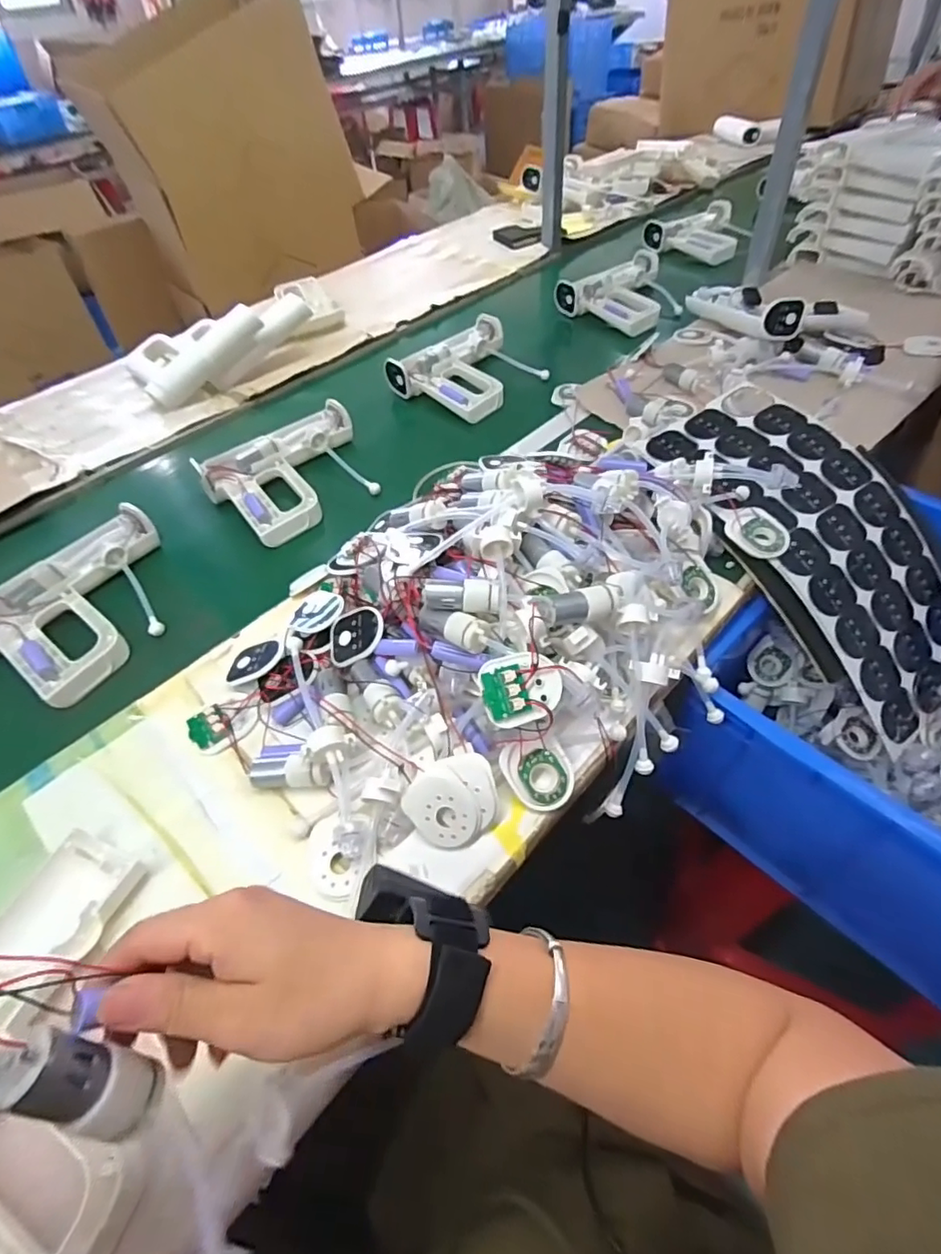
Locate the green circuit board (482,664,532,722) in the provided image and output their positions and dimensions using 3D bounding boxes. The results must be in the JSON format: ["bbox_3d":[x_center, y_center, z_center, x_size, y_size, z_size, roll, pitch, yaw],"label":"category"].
[{"bbox_3d":[0.025,0.047,0.415,0.031,0.004,0.034,-17,84,0],"label":"green circuit board"}]

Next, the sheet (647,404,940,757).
[{"bbox_3d":[0.367,-0.084,0.615,0.198,0.093,0.401,-28,82,-20],"label":"sheet"}]

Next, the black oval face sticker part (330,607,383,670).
[{"bbox_3d":[-0.103,0.009,0.511,0.057,0.006,0.054,0,71,34],"label":"black oval face sticker part"}]

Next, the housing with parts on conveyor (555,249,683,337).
[{"bbox_3d":[0.296,-0.604,1.039,0.244,0.060,0.189,-37,55,-24],"label":"housing with parts on conveyor"}]

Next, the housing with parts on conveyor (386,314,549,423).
[{"bbox_3d":[0.004,-0.400,0.892,0.211,0.054,0.177,-37,55,-24],"label":"housing with parts on conveyor"}]

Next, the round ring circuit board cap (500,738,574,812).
[{"bbox_3d":[0.052,0.113,0.446,0.046,0.014,0.058,-33,83,-8],"label":"round ring circuit board cap"}]

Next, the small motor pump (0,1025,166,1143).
[{"bbox_3d":[-0.137,0.162,0.204,0.020,0.062,0.024,-5,45,32],"label":"small motor pump"}]

